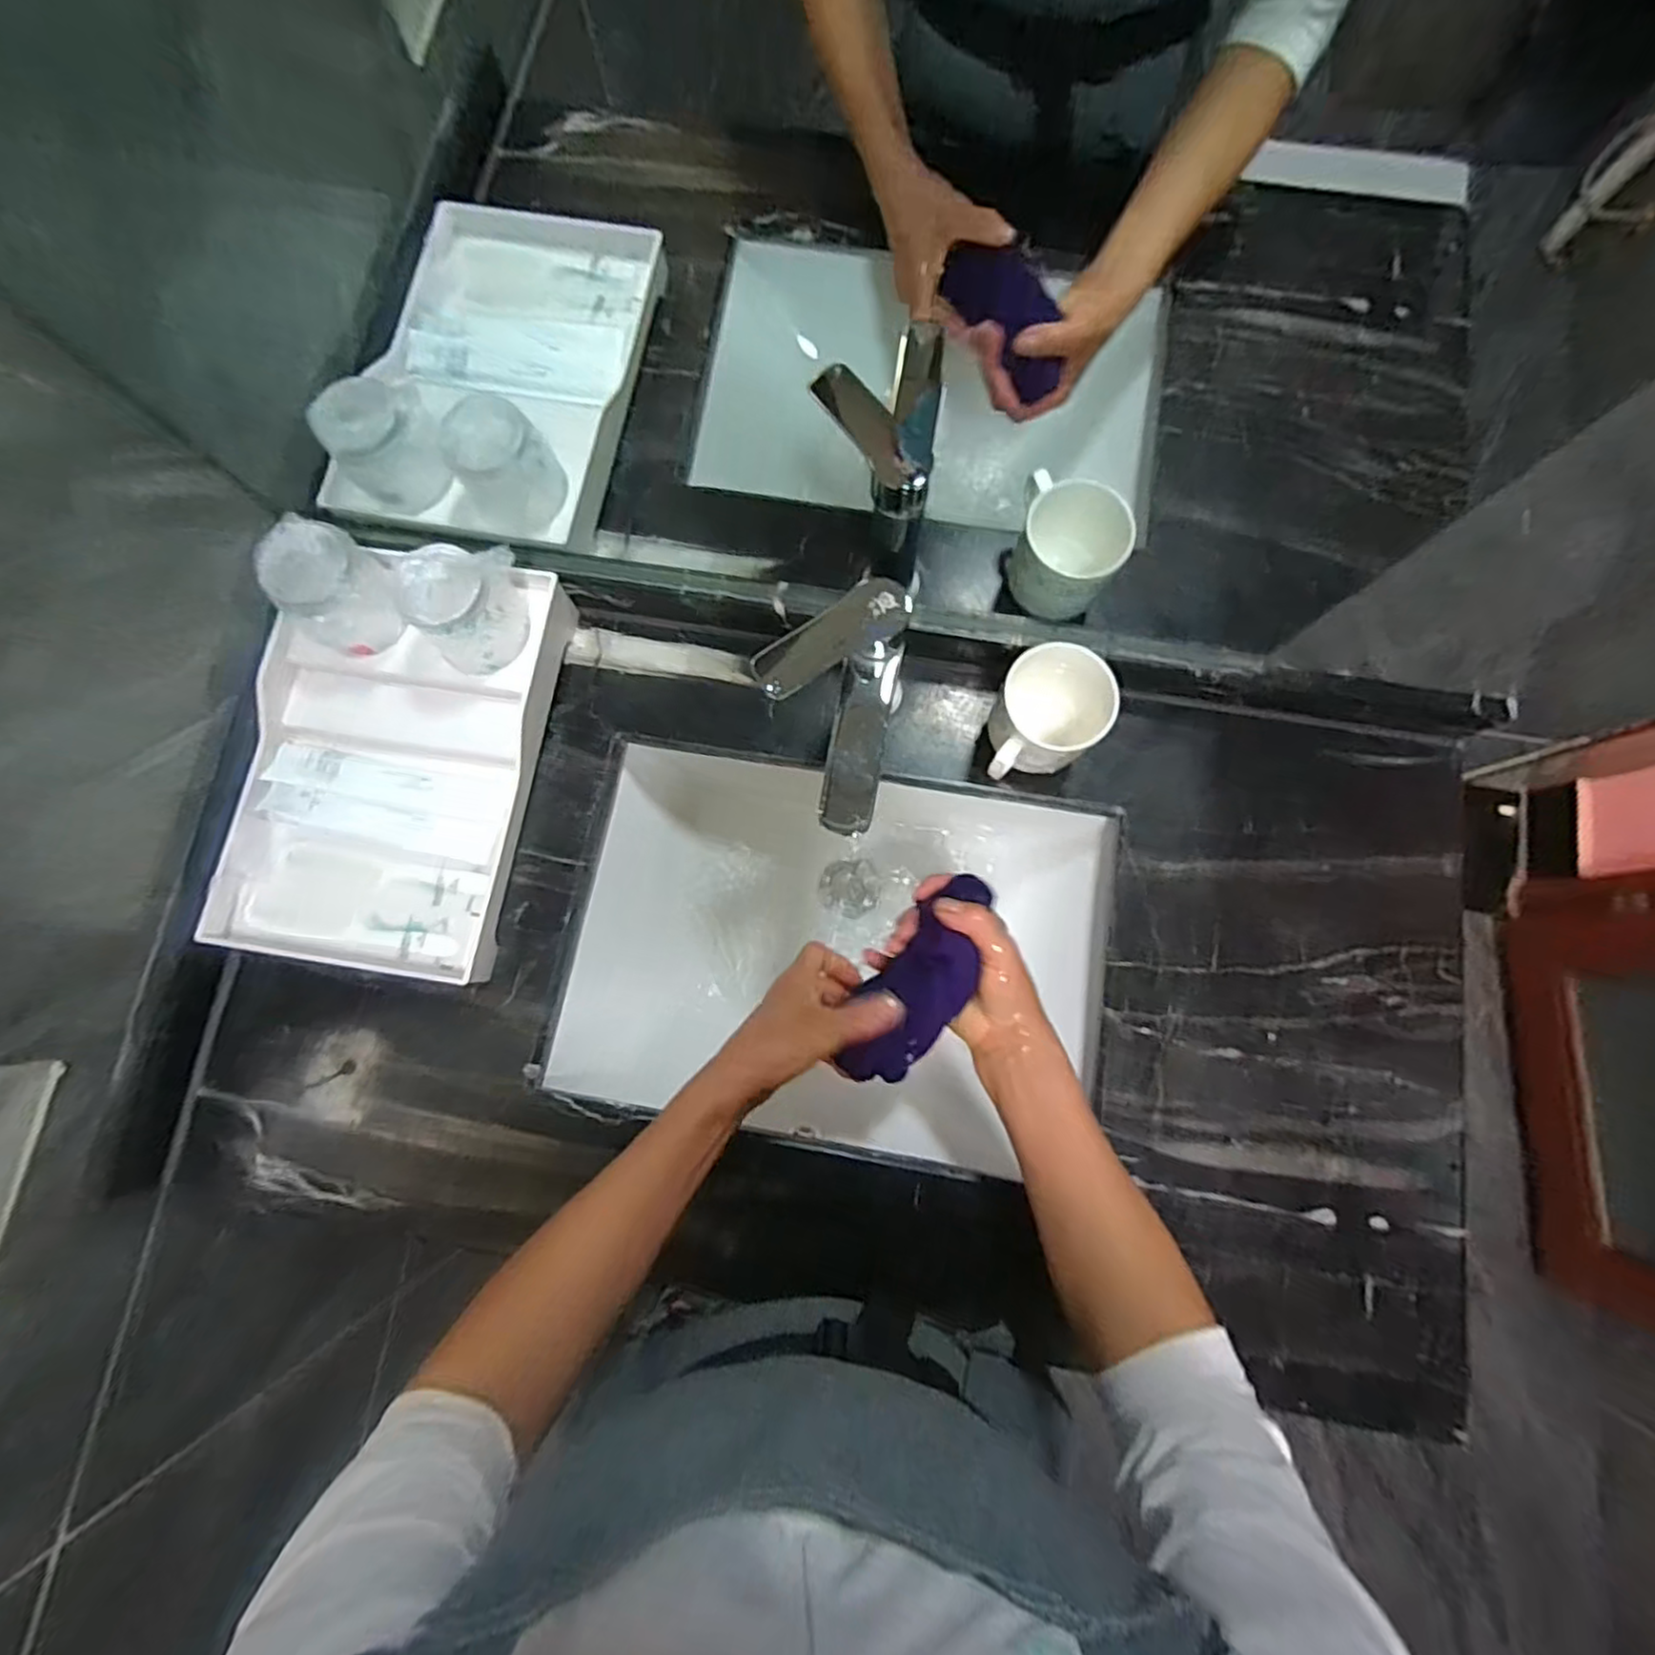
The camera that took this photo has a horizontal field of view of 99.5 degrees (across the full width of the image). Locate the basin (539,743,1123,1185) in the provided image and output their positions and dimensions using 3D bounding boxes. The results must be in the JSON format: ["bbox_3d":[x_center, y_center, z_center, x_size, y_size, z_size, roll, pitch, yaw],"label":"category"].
[{"bbox_3d":[0.007,0.107,0.643,0.443,0.129,0.316,8,79,2],"label":"basin"}]

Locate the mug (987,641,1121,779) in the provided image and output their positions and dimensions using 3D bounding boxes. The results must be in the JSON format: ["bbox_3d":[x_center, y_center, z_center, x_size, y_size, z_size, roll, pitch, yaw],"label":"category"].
[{"bbox_3d":[0.167,-0.079,0.540,0.080,0.090,0.093,9,79,2],"label":"mug"}]

